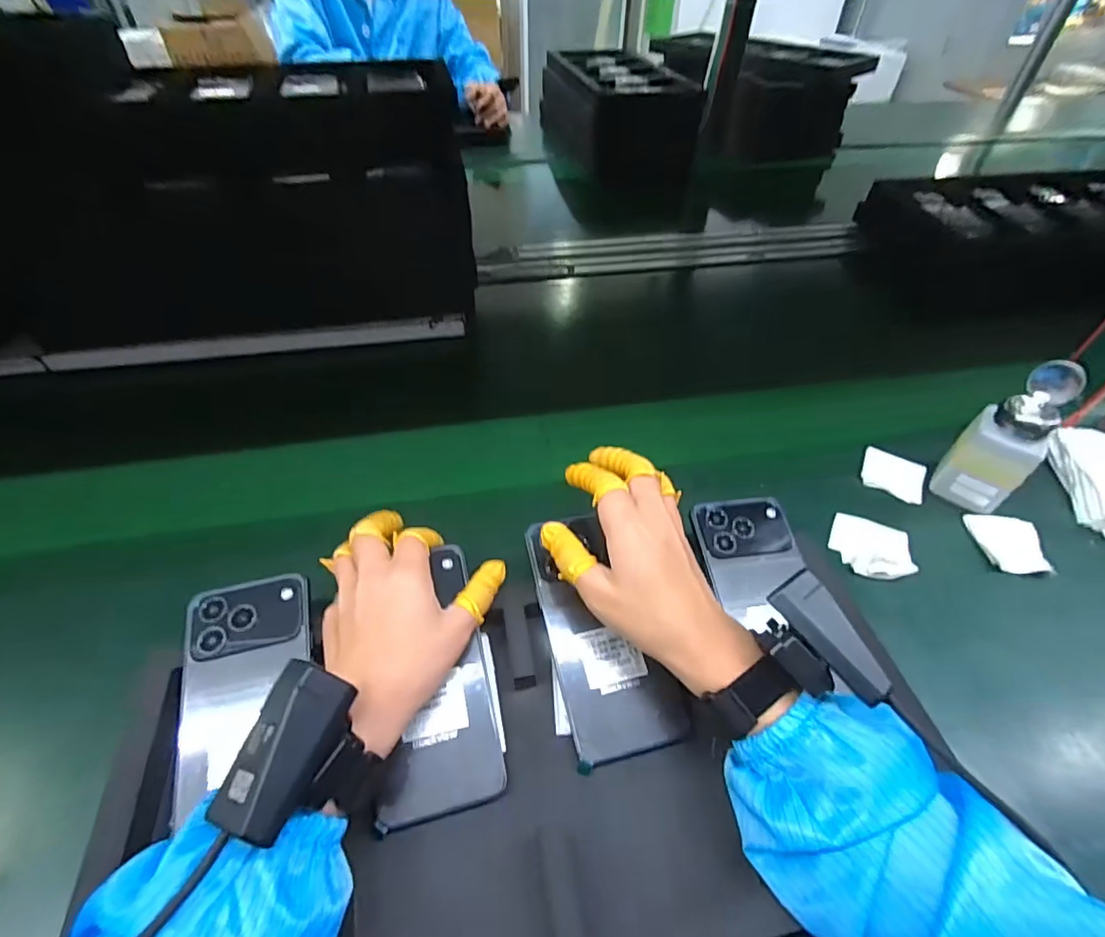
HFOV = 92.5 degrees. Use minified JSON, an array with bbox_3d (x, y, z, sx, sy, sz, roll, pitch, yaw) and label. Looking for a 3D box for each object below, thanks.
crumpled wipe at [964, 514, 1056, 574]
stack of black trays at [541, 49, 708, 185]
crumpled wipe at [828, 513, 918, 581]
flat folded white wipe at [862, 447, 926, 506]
[{"bbox_3d":[0.397,0.064,0.460,0.048,0.007,0.060,4,46,2],"label":"crumpled wipe"},{"bbox_3d":[0.145,-0.808,1.208,0.248,0.168,0.387,-12,48,-13],"label":"stack of black trays"},{"bbox_3d":[0.271,0.068,0.452,0.057,0.026,0.053,18,48,15],"label":"crumpled wipe"},{"bbox_3d":[0.331,0.005,0.511,0.055,0.009,0.047,22,50,19],"label":"flat folded white wipe"}]

